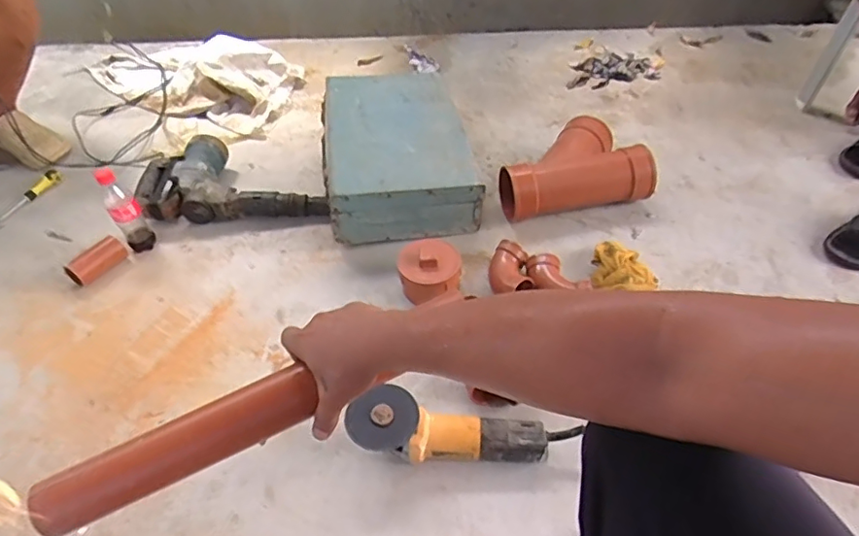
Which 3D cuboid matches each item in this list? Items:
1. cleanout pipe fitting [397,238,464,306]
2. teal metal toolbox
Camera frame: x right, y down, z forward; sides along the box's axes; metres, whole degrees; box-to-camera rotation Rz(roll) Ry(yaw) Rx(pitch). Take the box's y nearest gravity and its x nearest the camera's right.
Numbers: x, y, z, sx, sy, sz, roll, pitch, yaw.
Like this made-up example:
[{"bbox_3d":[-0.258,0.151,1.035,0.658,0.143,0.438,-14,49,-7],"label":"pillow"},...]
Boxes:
[{"bbox_3d":[0.002,0.012,1.004,0.108,0.084,0.107,0,45,0],"label":"cleanout pipe fitting"},{"bbox_3d":[-0.081,-0.268,1.233,0.300,0.120,0.478,-9,46,-5],"label":"teal metal toolbox"}]

